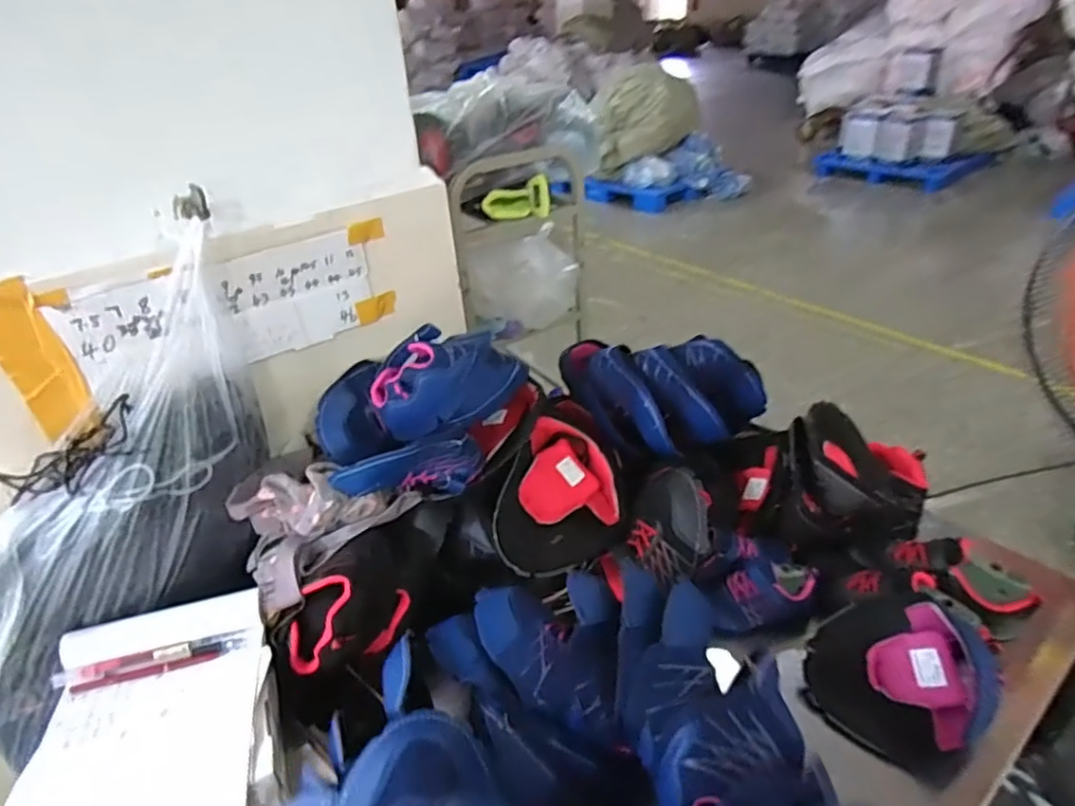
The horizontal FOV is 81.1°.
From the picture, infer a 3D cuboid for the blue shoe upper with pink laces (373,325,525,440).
[{"bbox_3d":[-0.103,-0.027,0.754,0.190,0.102,0.091,-8,33,-6],"label":"blue shoe upper with pink laces"}]

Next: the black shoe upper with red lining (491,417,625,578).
[{"bbox_3d":[0.033,0.130,0.796,0.140,0.117,0.204,2,34,10],"label":"black shoe upper with red lining"}]

